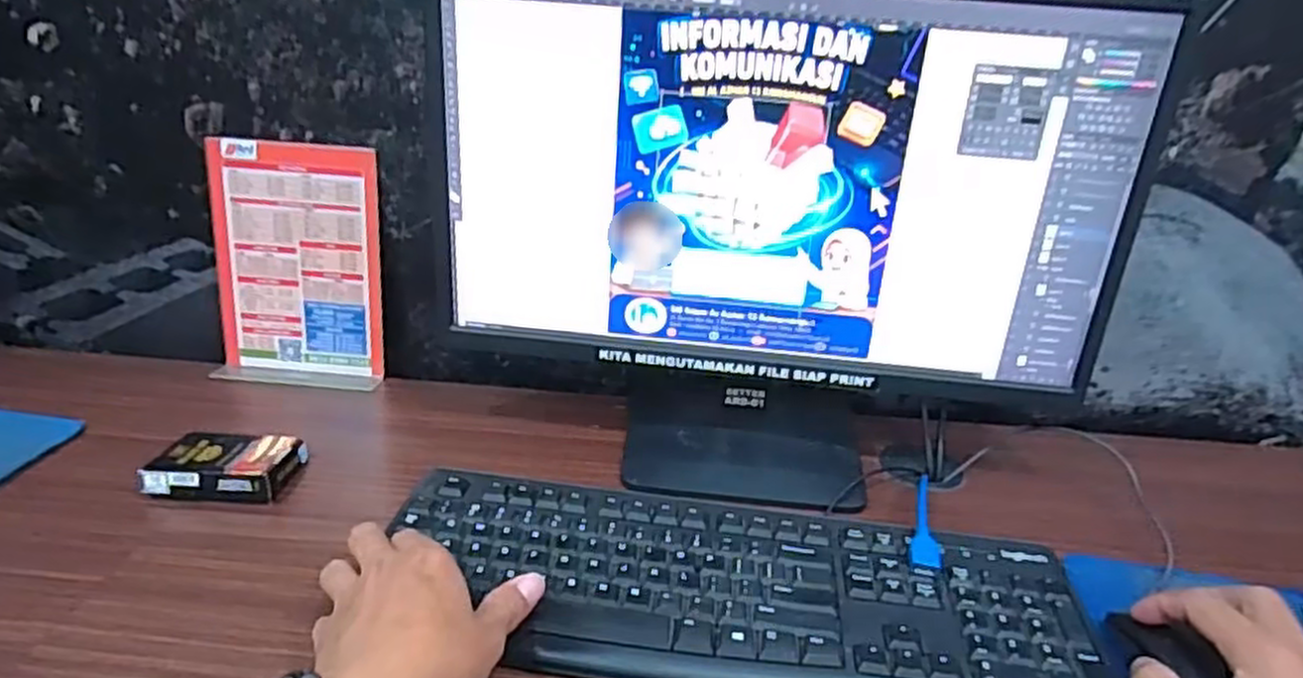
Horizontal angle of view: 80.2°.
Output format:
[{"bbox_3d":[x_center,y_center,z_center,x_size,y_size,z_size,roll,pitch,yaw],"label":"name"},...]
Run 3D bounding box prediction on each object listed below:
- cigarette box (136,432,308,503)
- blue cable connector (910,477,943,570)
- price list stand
[{"bbox_3d":[-0.308,0.092,0.561,0.094,0.018,0.062,2,26,-4],"label":"cigarette box"},{"bbox_3d":[0.187,0.123,0.525,0.019,0.013,0.093,12,27,15],"label":"blue cable connector"},{"bbox_3d":[-0.322,-0.062,0.698,0.151,0.207,0.054,5,25,3],"label":"price list stand"}]

